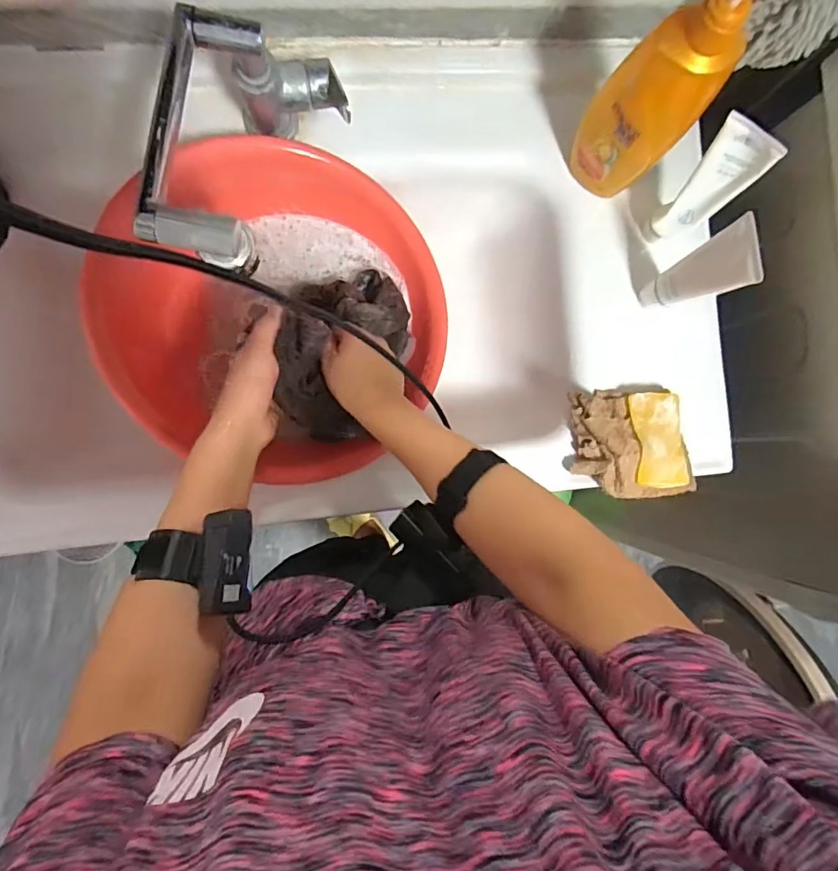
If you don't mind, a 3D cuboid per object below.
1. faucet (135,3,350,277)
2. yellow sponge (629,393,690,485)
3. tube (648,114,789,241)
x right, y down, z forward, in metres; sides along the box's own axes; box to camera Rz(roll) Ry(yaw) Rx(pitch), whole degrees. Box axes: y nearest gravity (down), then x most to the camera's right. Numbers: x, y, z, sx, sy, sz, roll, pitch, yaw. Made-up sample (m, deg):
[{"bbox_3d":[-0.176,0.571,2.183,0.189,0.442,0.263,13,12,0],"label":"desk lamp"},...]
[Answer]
[{"bbox_3d":[-0.159,-0.249,0.455,0.105,0.180,0.234,20,86,-6],"label":"faucet"},{"bbox_3d":[0.271,0.004,0.562,0.058,0.011,0.104,-4,83,-1],"label":"yellow sponge"},{"bbox_3d":[0.284,-0.251,0.516,0.040,0.155,0.063,-40,93,-6],"label":"tube"}]

